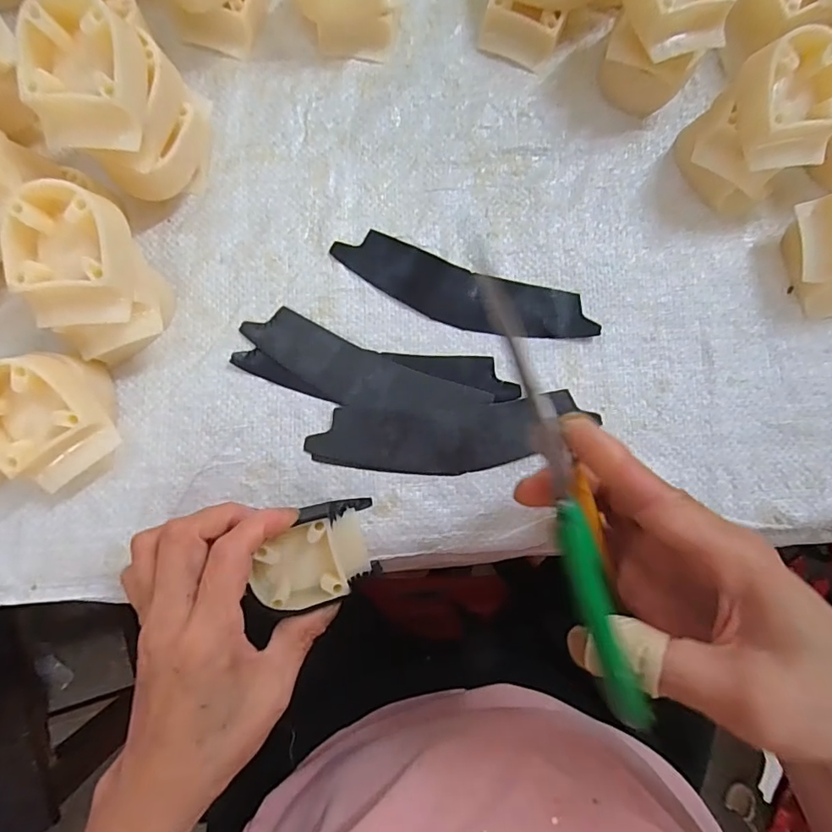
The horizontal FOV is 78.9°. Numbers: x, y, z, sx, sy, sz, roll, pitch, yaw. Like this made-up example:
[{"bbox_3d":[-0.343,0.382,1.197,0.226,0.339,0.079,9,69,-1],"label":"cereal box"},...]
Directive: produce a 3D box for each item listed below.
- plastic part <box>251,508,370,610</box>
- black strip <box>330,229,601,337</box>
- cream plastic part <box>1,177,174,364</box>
[{"bbox_3d":[-0.055,0.076,0.261,0.060,0.022,0.039,-17,83,-5],"label":"plastic part"},{"bbox_3d":[0.028,-0.071,0.293,0.150,0.005,0.037,17,82,-1],"label":"black strip"},{"bbox_3d":[-0.159,-0.067,0.251,0.049,0.064,0.063,-10,83,-4],"label":"cream plastic part"}]

